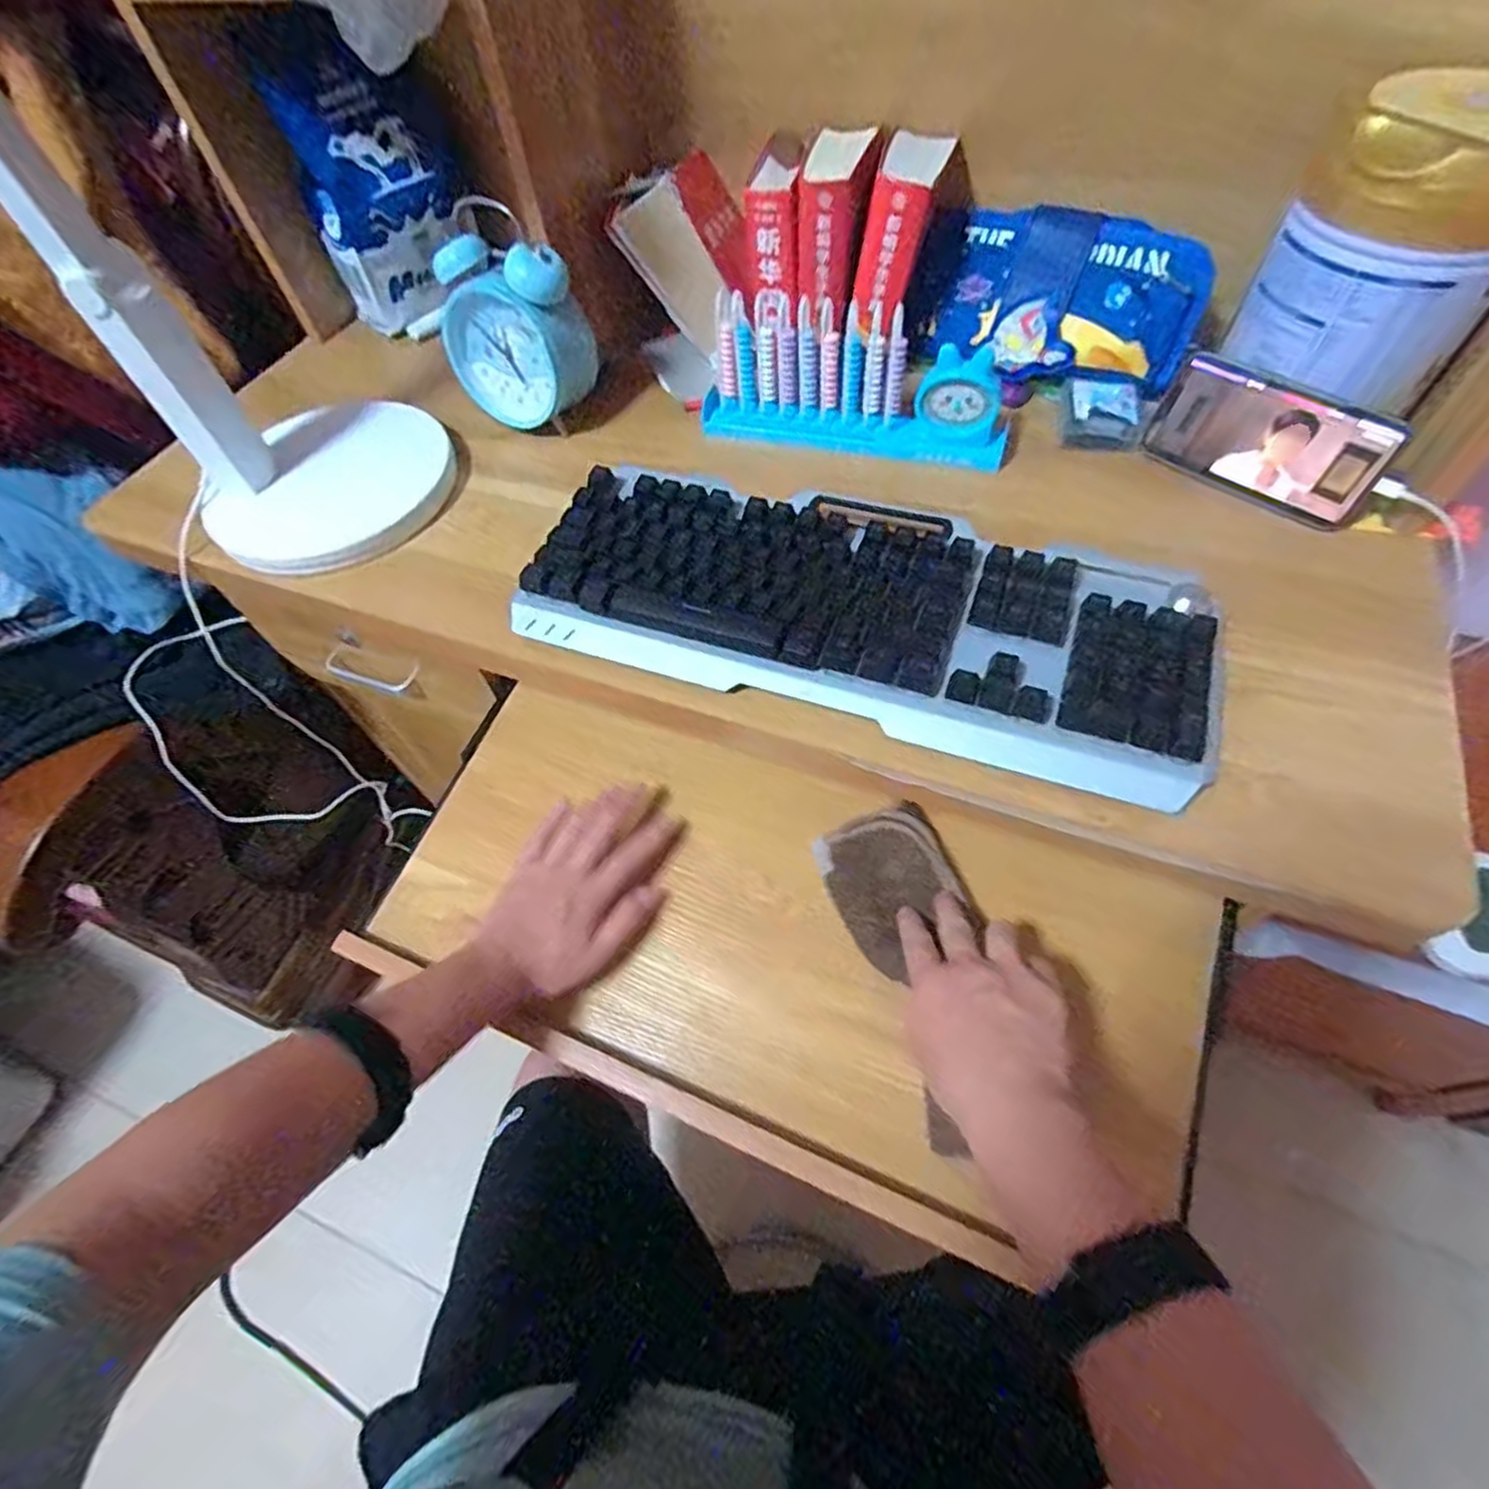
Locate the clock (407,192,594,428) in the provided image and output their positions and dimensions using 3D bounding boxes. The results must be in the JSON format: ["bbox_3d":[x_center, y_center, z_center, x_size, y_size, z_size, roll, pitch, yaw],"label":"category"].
[{"bbox_3d":[-0.189,-0.331,0.561,0.123,0.132,0.058,22,62,17],"label":"clock"}]

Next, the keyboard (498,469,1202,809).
[{"bbox_3d":[0.066,-0.089,0.462,0.420,0.036,0.156,17,61,14],"label":"keyboard"}]

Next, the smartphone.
[{"bbox_3d":[0.361,-0.211,0.499,0.014,0.074,0.145,-30,57,-35],"label":"smartphone"}]

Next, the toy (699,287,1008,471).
[{"bbox_3d":[0.087,-0.283,0.555,0.233,0.102,0.058,17,61,14],"label":"toy"}]

